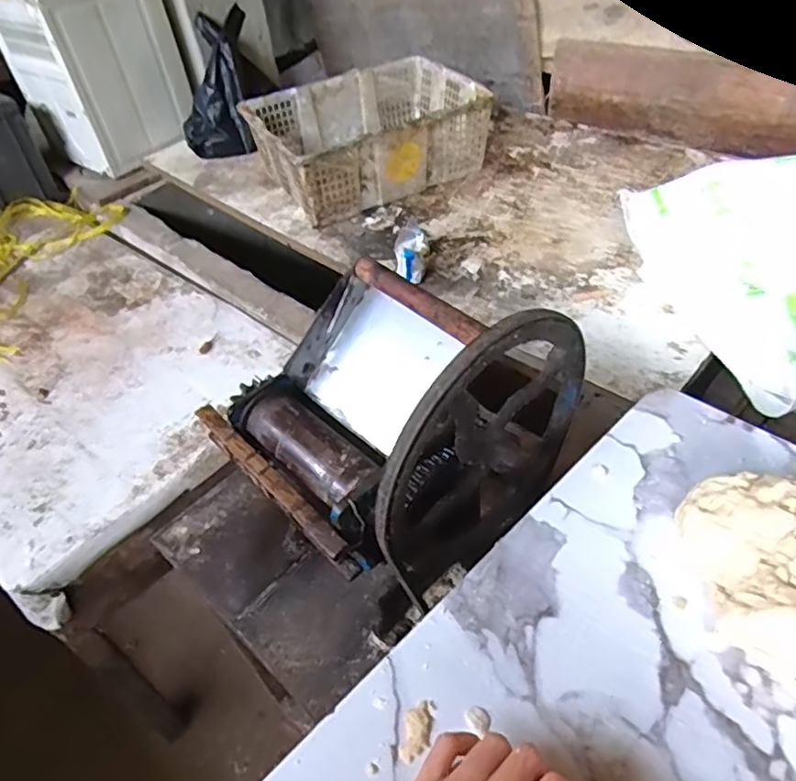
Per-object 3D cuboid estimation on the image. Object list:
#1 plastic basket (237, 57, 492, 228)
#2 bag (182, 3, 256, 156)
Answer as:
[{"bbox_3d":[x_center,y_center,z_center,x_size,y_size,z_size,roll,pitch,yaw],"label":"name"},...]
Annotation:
[{"bbox_3d":[-0.070,-0.565,1.351,0.461,0.180,0.339,-24,48,-16],"label":"plastic basket"},{"bbox_3d":[-0.433,-0.747,1.473,0.171,0.340,0.110,8,12,14],"label":"bag"}]

